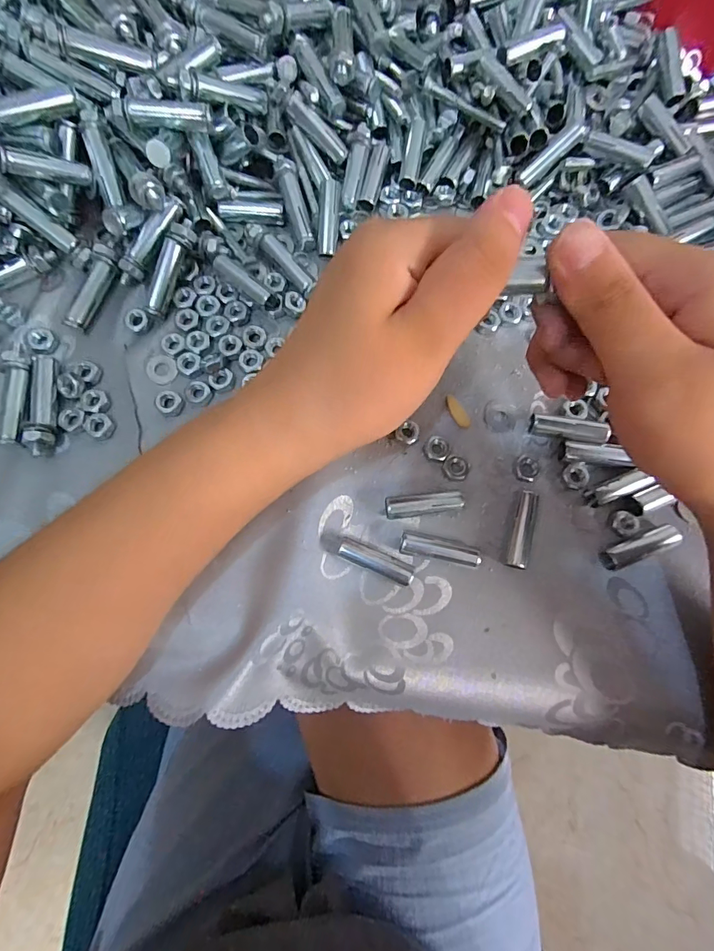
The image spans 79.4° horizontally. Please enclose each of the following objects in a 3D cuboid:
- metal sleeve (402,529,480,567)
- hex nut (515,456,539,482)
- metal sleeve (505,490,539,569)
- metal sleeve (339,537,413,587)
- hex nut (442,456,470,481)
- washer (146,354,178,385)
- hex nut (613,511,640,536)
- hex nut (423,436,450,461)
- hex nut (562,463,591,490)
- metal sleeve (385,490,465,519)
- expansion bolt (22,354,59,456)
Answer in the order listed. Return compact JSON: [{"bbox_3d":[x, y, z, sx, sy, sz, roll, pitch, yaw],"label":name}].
[{"bbox_3d":[0.041,0.037,0.216,0.038,0.010,0.012,12,77,1],"label":"metal sleeve"},{"bbox_3d":[0.092,-0.004,0.230,0.012,0.004,0.014,37,79,7],"label":"hex nut"},{"bbox_3d":[0.084,0.028,0.219,0.010,0.010,0.038,17,77,3],"label":"metal sleeve"},{"bbox_3d":[0.010,0.043,0.214,0.038,0.010,0.011,23,77,4],"label":"metal sleeve"},{"bbox_3d":[0.053,-0.004,0.228,0.014,0.007,0.014,-27,79,-7],"label":"hex nut"},{"bbox_3d":[-0.109,-0.059,0.240,0.019,0.004,0.016,33,78,6],"label":"washer"},{"bbox_3d":[0.140,0.025,0.224,0.012,0.004,0.012,29,78,5],"label":"hex nut"},{"bbox_3d":[0.043,-0.015,0.230,0.013,0.004,0.013,16,77,3],"label":"hex nut"},{"bbox_3d":[0.117,0.000,0.229,0.014,0.004,0.013,-41,81,-10],"label":"hex nut"},{"bbox_3d":[0.034,0.015,0.222,0.039,0.010,0.011,-7,77,-3],"label":"metal sleeve"},{"bbox_3d":[-0.166,-0.039,0.226,0.012,0.010,0.056,-5,77,-3],"label":"expansion bolt"}]

